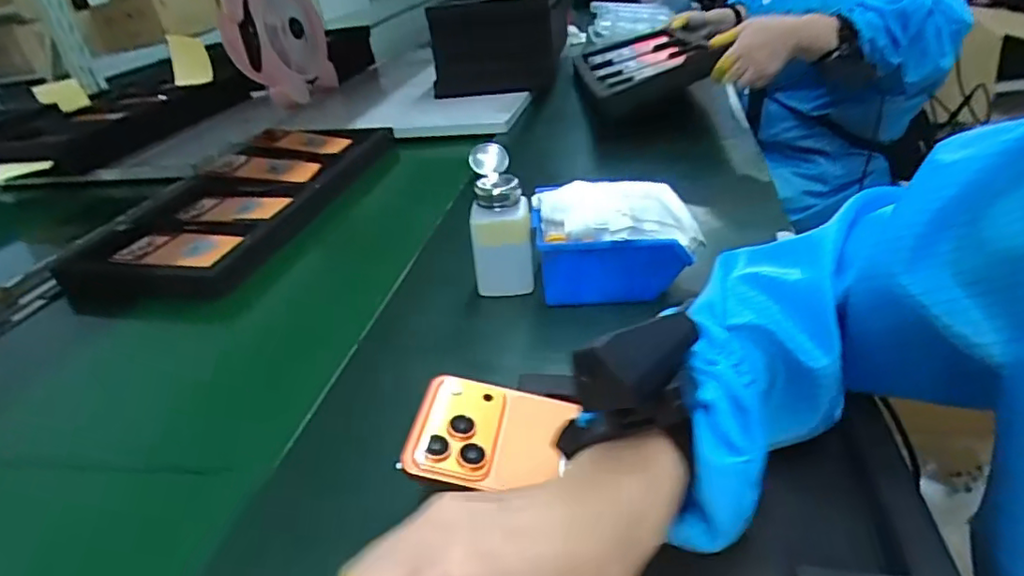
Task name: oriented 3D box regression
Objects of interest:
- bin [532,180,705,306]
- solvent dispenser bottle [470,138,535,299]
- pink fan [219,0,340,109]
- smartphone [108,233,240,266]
[{"bbox_3d":[0.095,-0.038,0.522,0.143,0.104,0.088,-7,32,1],"label":"bin"},{"bbox_3d":[-0.009,-0.056,0.526,0.055,0.133,0.055,-6,32,4],"label":"solvent dispenser bottle"},{"bbox_3d":[-0.452,-0.486,1.125,0.186,0.273,0.194,-16,32,-12],"label":"pink fan"},{"bbox_3d":[-0.392,-0.046,0.670,0.142,0.015,0.069,1,33,15],"label":"smartphone"}]

